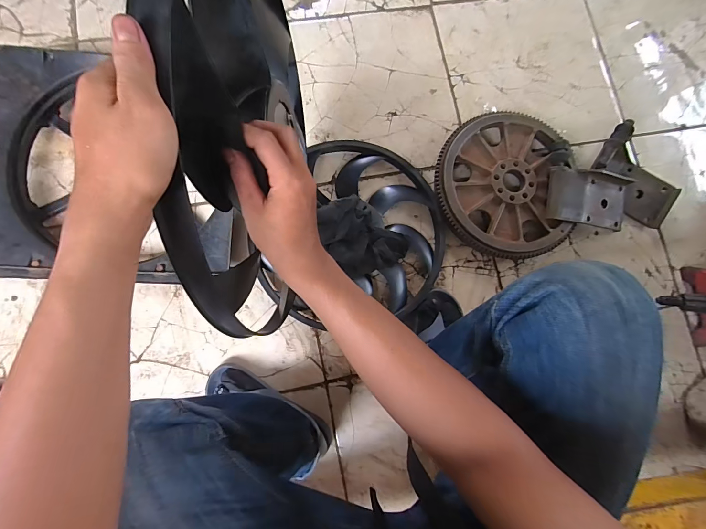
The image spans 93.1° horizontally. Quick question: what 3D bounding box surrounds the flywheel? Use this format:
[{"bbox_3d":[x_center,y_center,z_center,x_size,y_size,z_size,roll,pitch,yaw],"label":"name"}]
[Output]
[{"bbox_3d":[0.318,-0.168,0.716,0.275,0.061,0.302,0,83,-4],"label":"flywheel"}]

